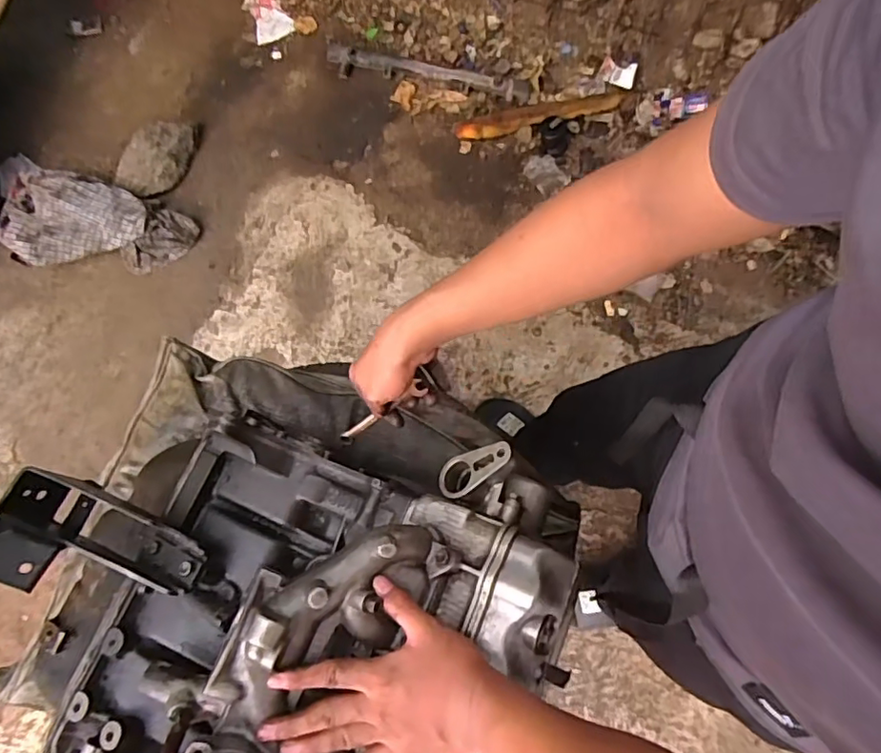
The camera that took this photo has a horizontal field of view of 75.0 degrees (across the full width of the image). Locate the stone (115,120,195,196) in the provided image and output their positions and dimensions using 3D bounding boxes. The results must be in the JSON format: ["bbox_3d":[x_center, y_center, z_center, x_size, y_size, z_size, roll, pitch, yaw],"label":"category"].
[{"bbox_3d":[-0.718,-0.564,1.473,0.094,0.097,0.239,35,75,13],"label":"stone"}]

